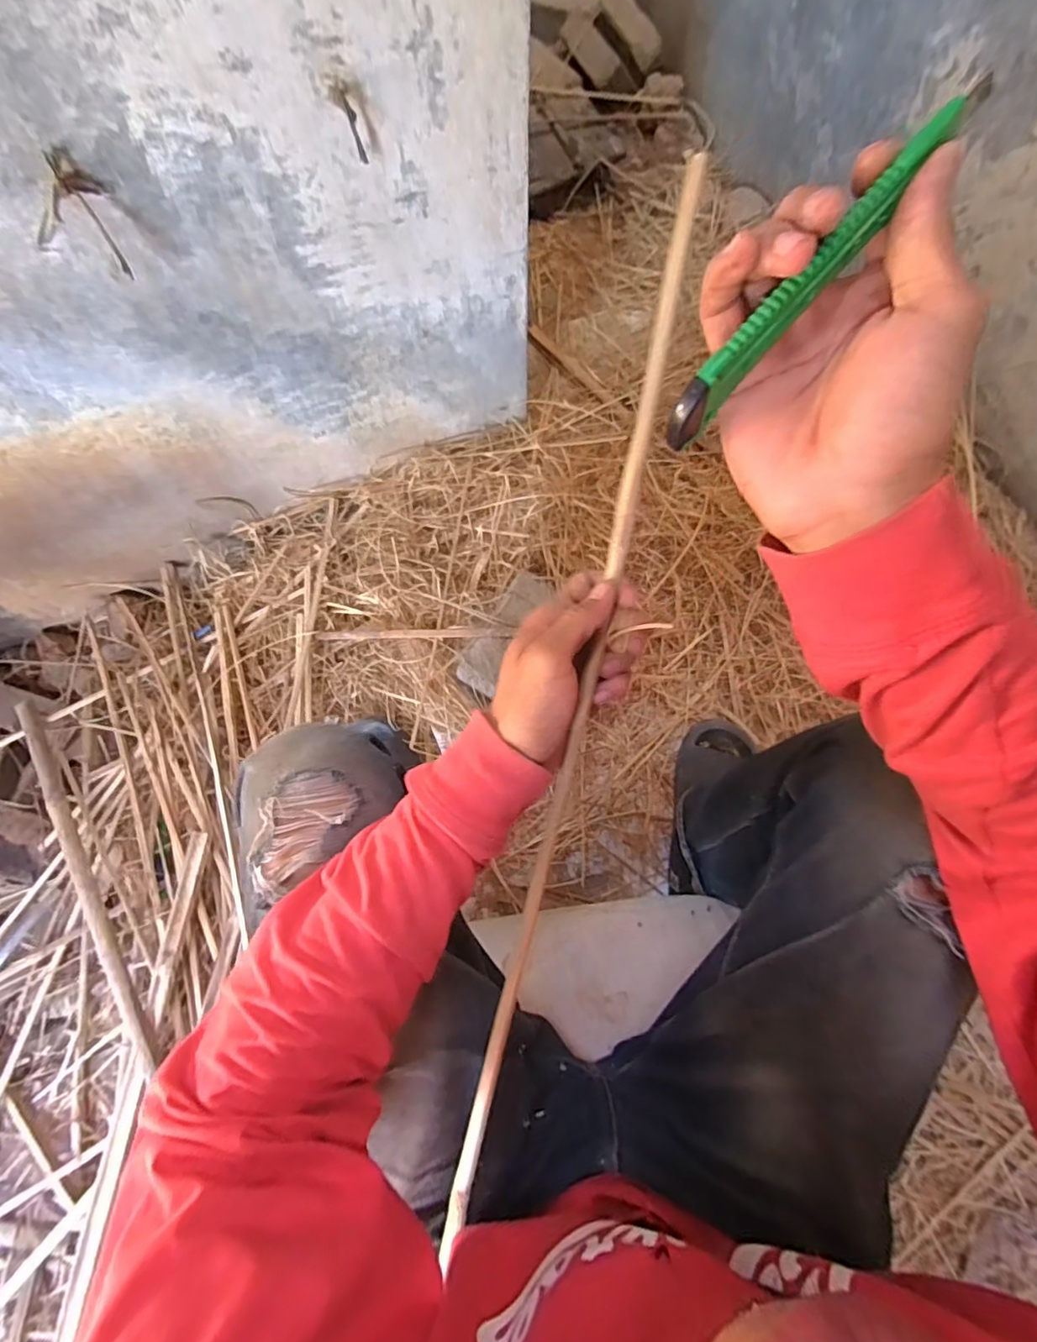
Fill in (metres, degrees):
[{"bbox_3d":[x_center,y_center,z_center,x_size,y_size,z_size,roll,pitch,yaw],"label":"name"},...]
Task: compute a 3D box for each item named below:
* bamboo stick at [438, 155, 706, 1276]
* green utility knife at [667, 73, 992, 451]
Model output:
[{"bbox_3d":[0.030,0.047,0.338,0.018,0.011,0.668,12,95,3],"label":"bamboo stick"},{"bbox_3d":[0.113,-0.151,0.212,0.011,0.023,0.150,46,104,11],"label":"green utility knife"}]

